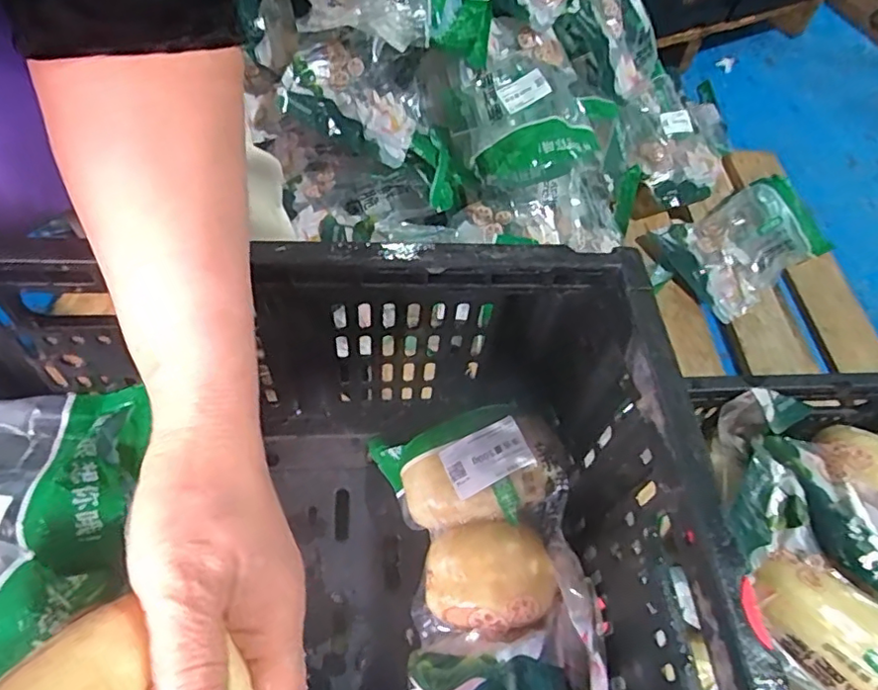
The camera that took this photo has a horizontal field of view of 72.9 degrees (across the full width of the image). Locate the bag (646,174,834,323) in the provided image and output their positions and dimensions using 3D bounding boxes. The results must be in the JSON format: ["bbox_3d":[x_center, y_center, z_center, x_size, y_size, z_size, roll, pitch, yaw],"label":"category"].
[{"bbox_3d":[0.481,-0.169,0.932,0.268,0.055,0.176,-32,65,-22],"label":"bag"}]

